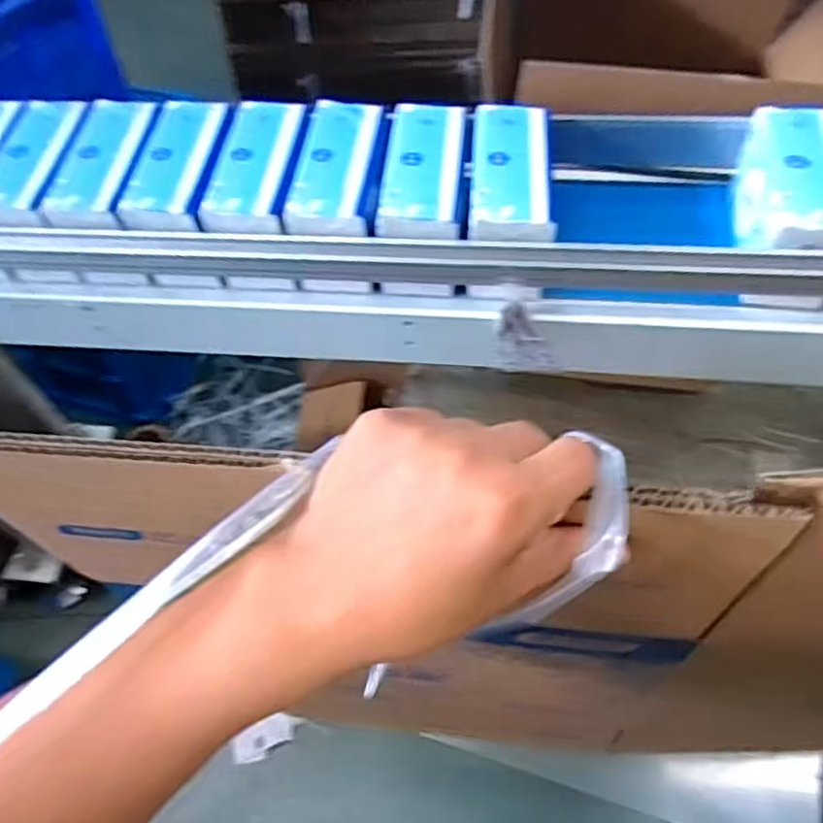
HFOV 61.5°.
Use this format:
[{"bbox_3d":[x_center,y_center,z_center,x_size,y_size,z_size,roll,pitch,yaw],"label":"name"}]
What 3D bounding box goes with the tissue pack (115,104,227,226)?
[{"bbox_3d":[-0.196,-0.210,0.583,0.060,0.024,0.132,4,59,7],"label":"tissue pack"}]

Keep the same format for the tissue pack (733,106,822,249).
[{"bbox_3d":[0.307,-0.171,0.558,0.071,0.071,0.139,2,58,5],"label":"tissue pack"}]

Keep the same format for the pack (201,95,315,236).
[{"bbox_3d":[-0.126,-0.206,0.574,0.067,0.024,0.136,6,59,8],"label":"pack"}]

